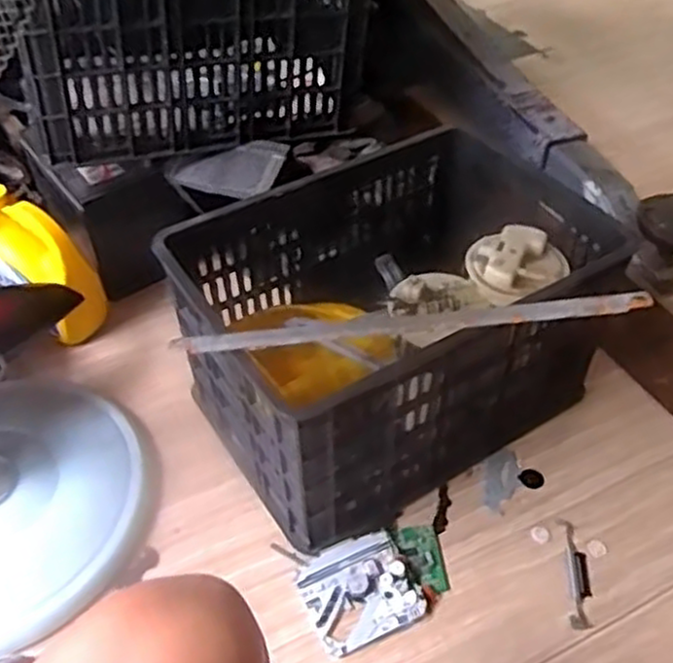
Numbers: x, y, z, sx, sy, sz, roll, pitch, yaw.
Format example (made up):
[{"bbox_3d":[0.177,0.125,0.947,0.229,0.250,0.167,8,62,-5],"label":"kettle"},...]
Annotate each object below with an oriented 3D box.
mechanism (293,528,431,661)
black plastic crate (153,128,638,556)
[{"bbox_3d":[0.026,0.298,0.871,0.122,0.020,0.117,-19,48,-17],"label":"mechanism"},{"bbox_3d":[0.075,-0.026,1.018,0.518,0.289,0.403,-25,51,-22],"label":"black plastic crate"}]

